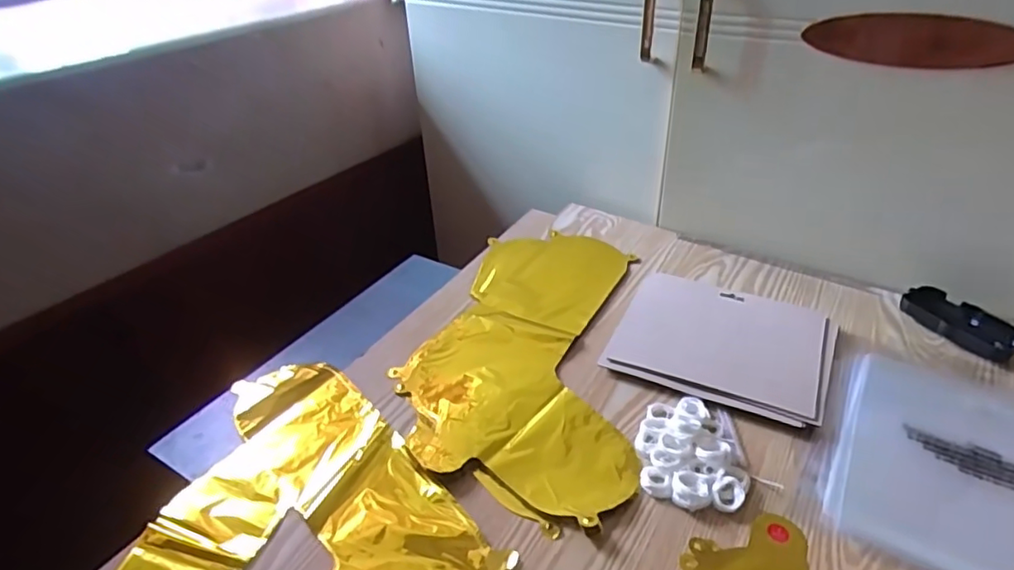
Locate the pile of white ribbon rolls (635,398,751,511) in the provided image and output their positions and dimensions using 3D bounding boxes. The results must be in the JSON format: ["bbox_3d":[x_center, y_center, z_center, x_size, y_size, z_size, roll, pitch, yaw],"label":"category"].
[{"bbox_3d":[0.153,0.138,0.508,0.080,0.023,0.108,1,36,4],"label":"pile of white ribbon rolls"}]

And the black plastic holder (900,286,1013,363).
[{"bbox_3d":[0.478,0.041,0.627,0.047,0.027,0.106,-20,40,-24],"label":"black plastic holder"}]

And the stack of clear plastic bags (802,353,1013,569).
[{"bbox_3d":[0.389,0.150,0.492,0.220,0.014,0.245,21,41,28],"label":"stack of clear plastic bags"}]

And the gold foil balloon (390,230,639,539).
[{"bbox_3d":[0.025,0.060,0.635,0.223,0.009,0.402,7,36,12],"label":"gold foil balloon"}]

